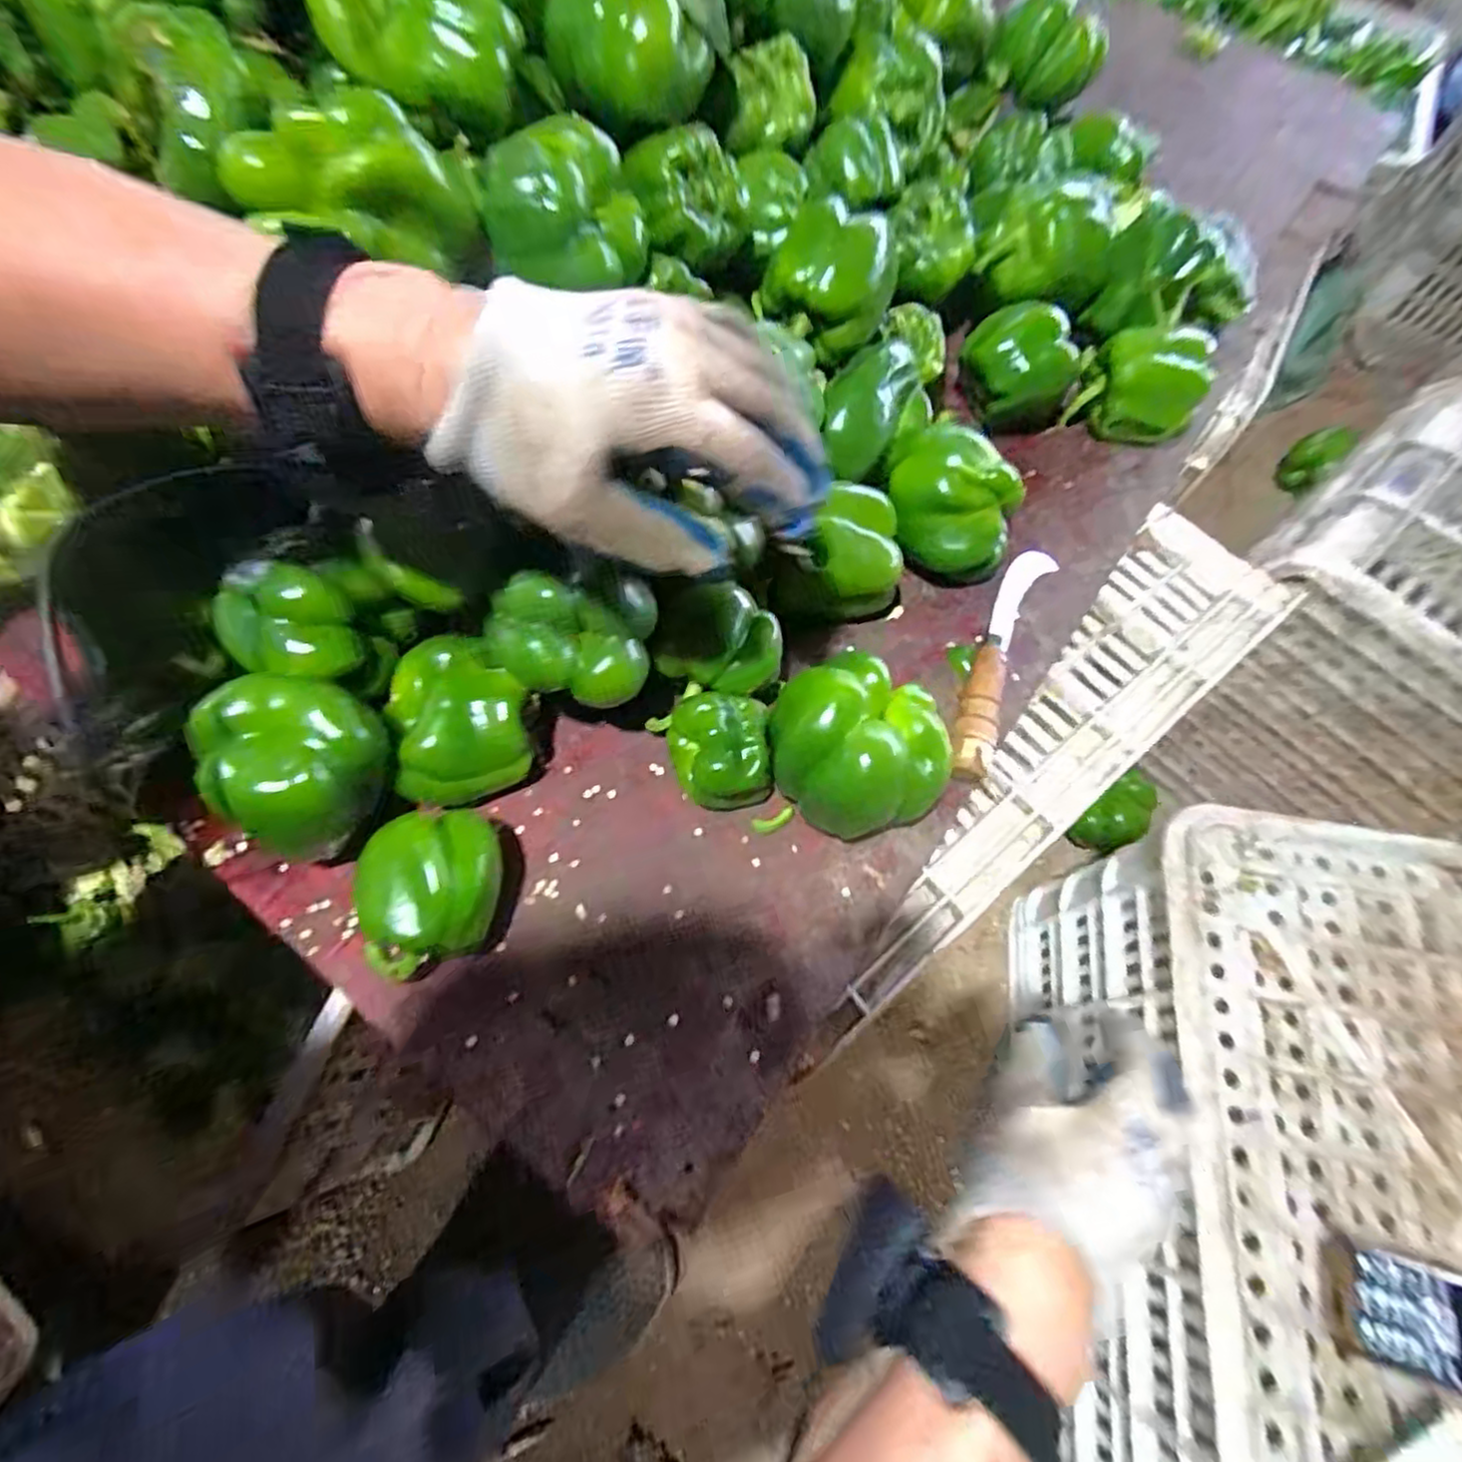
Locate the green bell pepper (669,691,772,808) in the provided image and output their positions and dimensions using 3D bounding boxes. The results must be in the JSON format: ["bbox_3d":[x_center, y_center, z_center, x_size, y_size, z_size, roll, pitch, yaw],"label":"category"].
[{"bbox_3d":[-0.006,0.012,0.408,0.057,0.054,0.060,-10,68,-7],"label":"green bell pepper"}]

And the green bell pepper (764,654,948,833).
[{"bbox_3d":[0.070,0.012,0.397,0.089,0.078,0.089,1,67,-2],"label":"green bell pepper"}]

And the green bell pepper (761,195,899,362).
[{"bbox_3d":[0.065,-0.291,0.459,0.076,0.059,0.069,19,67,6],"label":"green bell pepper"}]

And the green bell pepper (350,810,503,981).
[{"bbox_3d":[-0.159,0.084,0.367,0.084,0.060,0.068,-19,69,-10],"label":"green bell pepper"}]

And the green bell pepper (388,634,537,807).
[{"bbox_3d":[-0.158,-0.010,0.410,0.077,0.057,0.098,-20,69,-11],"label":"green bell pepper"}]

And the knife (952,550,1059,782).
[{"bbox_3d":[0.173,-0.049,0.456,0.030,0.027,0.183,24,68,8],"label":"knife"}]

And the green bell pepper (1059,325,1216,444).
[{"bbox_3d":[0.296,-0.248,0.519,0.081,0.068,0.055,8,67,1],"label":"green bell pepper"}]

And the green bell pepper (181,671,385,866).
[{"bbox_3d":[-0.227,0.021,0.377,0.093,0.089,0.083,22,68,7],"label":"green bell pepper"}]

